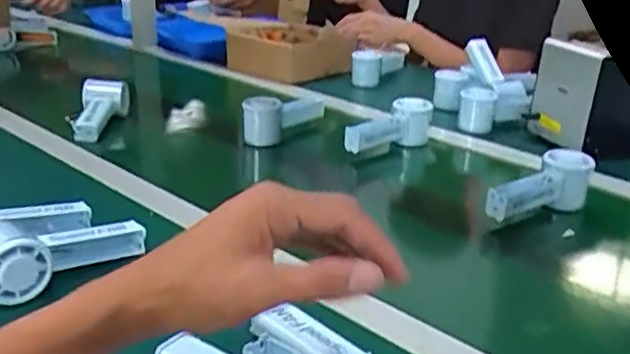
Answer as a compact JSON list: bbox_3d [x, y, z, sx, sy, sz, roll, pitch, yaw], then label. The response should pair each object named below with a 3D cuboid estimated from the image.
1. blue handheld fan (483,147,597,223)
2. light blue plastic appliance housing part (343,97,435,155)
[{"bbox_3d":[0.256,0.012,0.758,0.145,0.063,0.047,-16,29,-38],"label":"blue handheld fan"},{"bbox_3d":[0.103,-0.068,0.947,0.051,0.067,0.142,22,29,39],"label":"light blue plastic appliance housing part"}]

